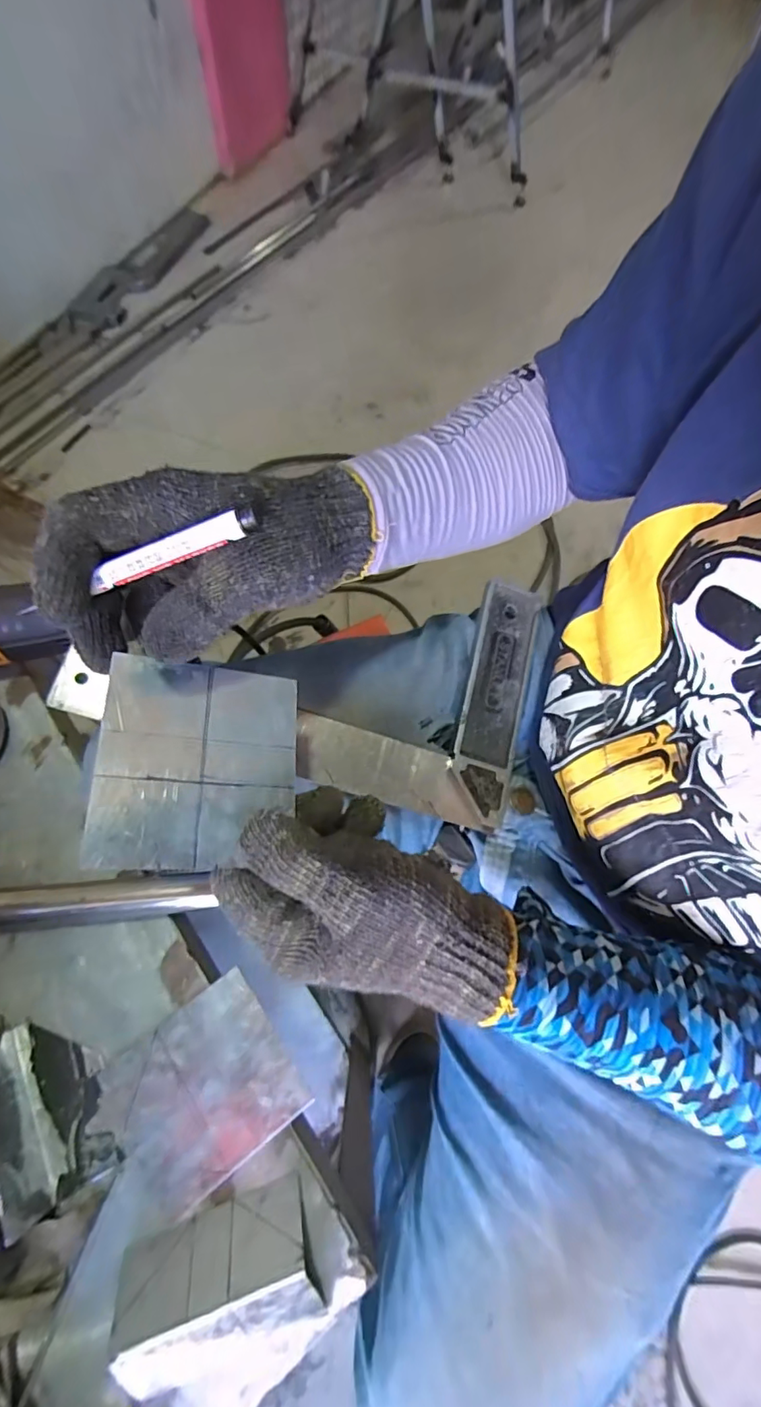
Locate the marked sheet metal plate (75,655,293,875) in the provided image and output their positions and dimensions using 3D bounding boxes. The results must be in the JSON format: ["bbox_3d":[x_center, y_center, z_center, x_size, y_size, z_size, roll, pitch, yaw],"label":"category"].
[{"bbox_3d":[-0.086,0.028,0.256,0.090,0.004,0.099,8,68,-26],"label":"marked sheet metal plate"}]

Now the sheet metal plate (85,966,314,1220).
[{"bbox_3d":[-0.112,0.240,0.325,0.106,0.009,0.092,-34,72,-12],"label":"sheet metal plate"}]

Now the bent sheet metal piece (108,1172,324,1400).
[{"bbox_3d":[-0.087,0.315,0.279,0.100,0.037,0.065,-16,67,-9],"label":"bent sheet metal piece"}]

